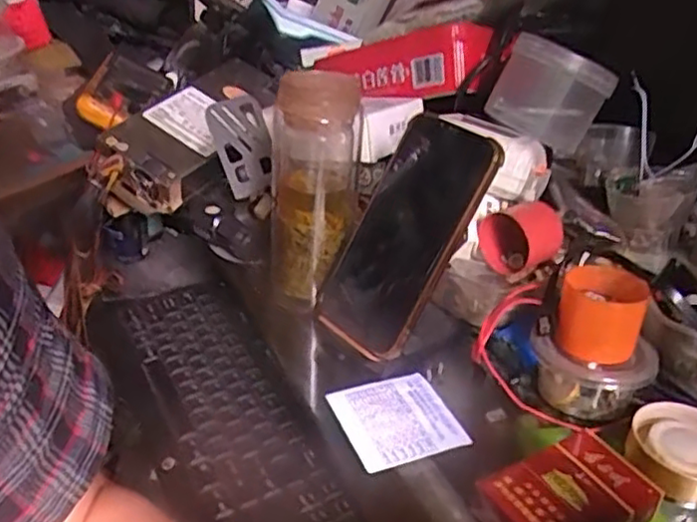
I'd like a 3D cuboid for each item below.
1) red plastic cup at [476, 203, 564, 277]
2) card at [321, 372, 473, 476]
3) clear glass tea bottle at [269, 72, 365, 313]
[{"bbox_3d":[0.123,-0.018,0.490,0.042,0.045,0.045,-23,39,-37],"label":"red plastic cup"},{"bbox_3d":[0.030,0.100,0.434,0.069,0.005,0.064,-12,38,-19],"label":"card"},{"bbox_3d":[-0.026,-0.055,0.519,0.066,0.171,0.078,4,30,0],"label":"clear glass tea bottle"}]

